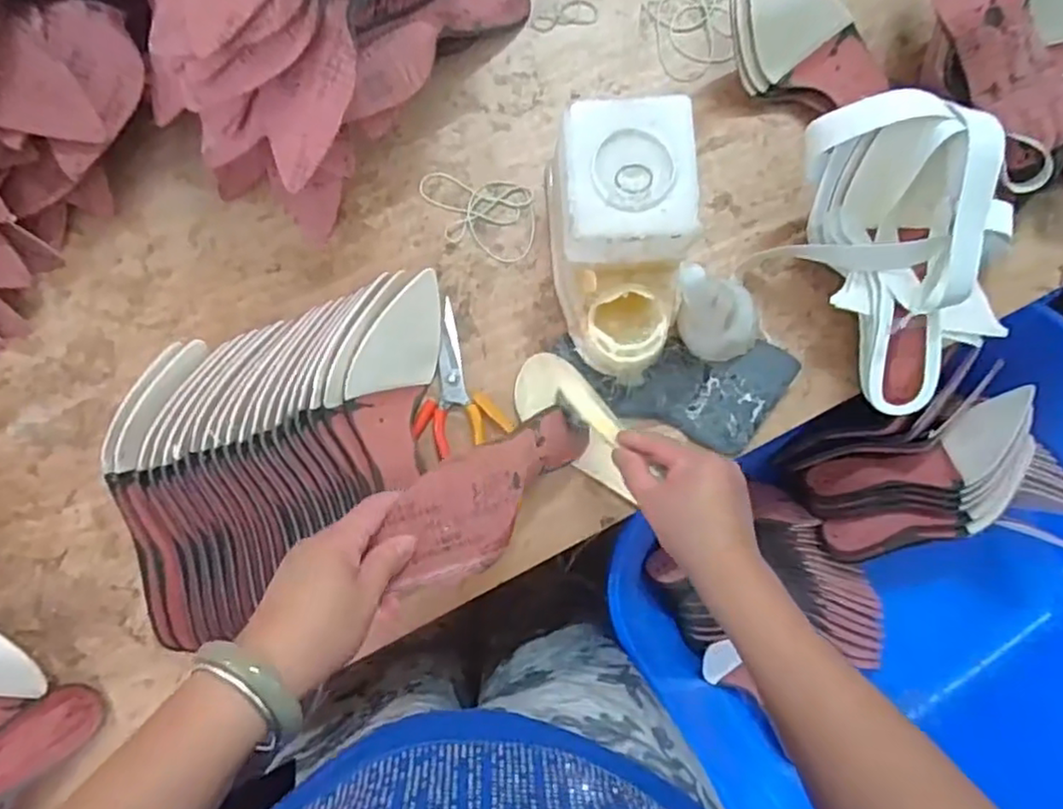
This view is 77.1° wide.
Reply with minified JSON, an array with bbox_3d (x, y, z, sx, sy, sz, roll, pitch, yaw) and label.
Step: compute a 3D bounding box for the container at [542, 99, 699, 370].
[{"bbox_3d":[0.077,-0.132,0.550,0.109,0.146,0.199,-4,86,-2],"label":"container"}]

